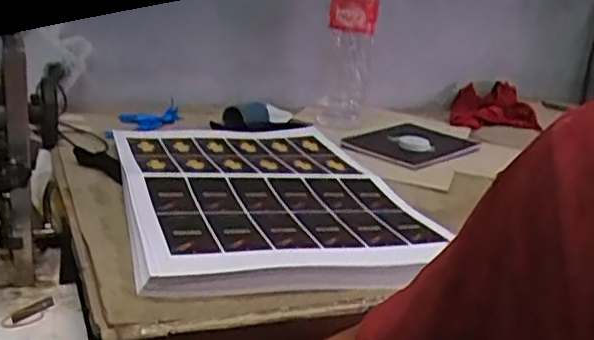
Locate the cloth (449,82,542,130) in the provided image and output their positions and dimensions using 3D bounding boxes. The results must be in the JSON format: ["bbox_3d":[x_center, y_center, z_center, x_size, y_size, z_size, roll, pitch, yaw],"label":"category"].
[{"bbox_3d":[0.414,-0.128,1.312,0.180,0.055,0.217,10,19,14],"label":"cloth"}]

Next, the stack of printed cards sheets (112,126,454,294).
[{"bbox_3d":[-0.040,0.018,0.766,0.328,0.025,0.476,2,19,-20],"label":"stack of printed cards sheets"}]

